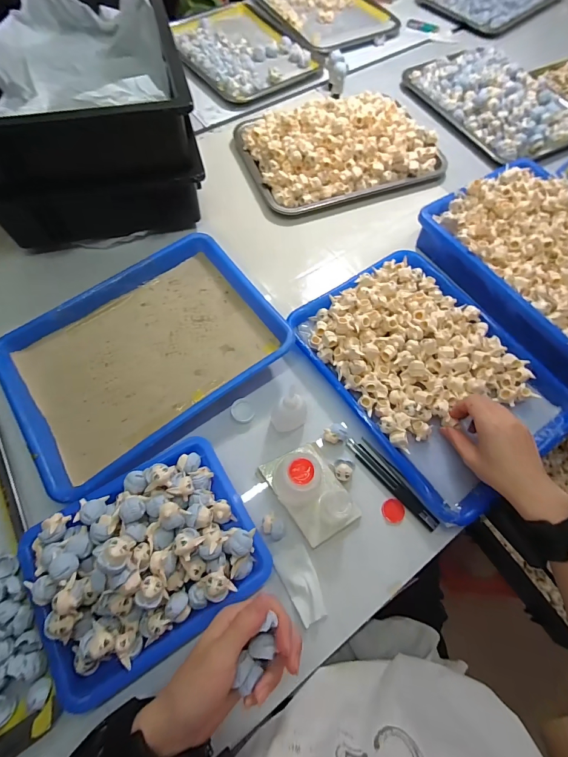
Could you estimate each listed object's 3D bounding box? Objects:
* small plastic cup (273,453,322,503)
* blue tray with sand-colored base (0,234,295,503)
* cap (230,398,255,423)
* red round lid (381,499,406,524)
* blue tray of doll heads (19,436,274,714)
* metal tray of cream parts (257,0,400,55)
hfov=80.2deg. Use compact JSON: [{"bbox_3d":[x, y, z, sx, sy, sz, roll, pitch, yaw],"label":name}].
[{"bbox_3d":[0.013,0.109,0.367,0.047,0.064,0.045,0,67,0],"label":"small plastic cup"},{"bbox_3d":[-0.183,-0.040,0.446,0.330,0.039,0.247,-36,72,-15],"label":"blue tray with sand-colored base"},{"bbox_3d":[-0.052,0.040,0.431,0.029,0.009,0.030,0,67,0],"label":"cap"},{"bbox_3d":[0.127,0.154,0.392,0.026,0.004,0.027,0,67,0],"label":"red round lid"},{"bbox_3d":[-0.142,0.179,0.333,0.219,0.061,0.173,-29,70,-12],"label":"blue tray of doll heads"},{"bbox_3d":[0.106,-0.935,0.858,0.279,0.022,0.358,-27,70,-12],"label":"metal tray of cream parts"}]

